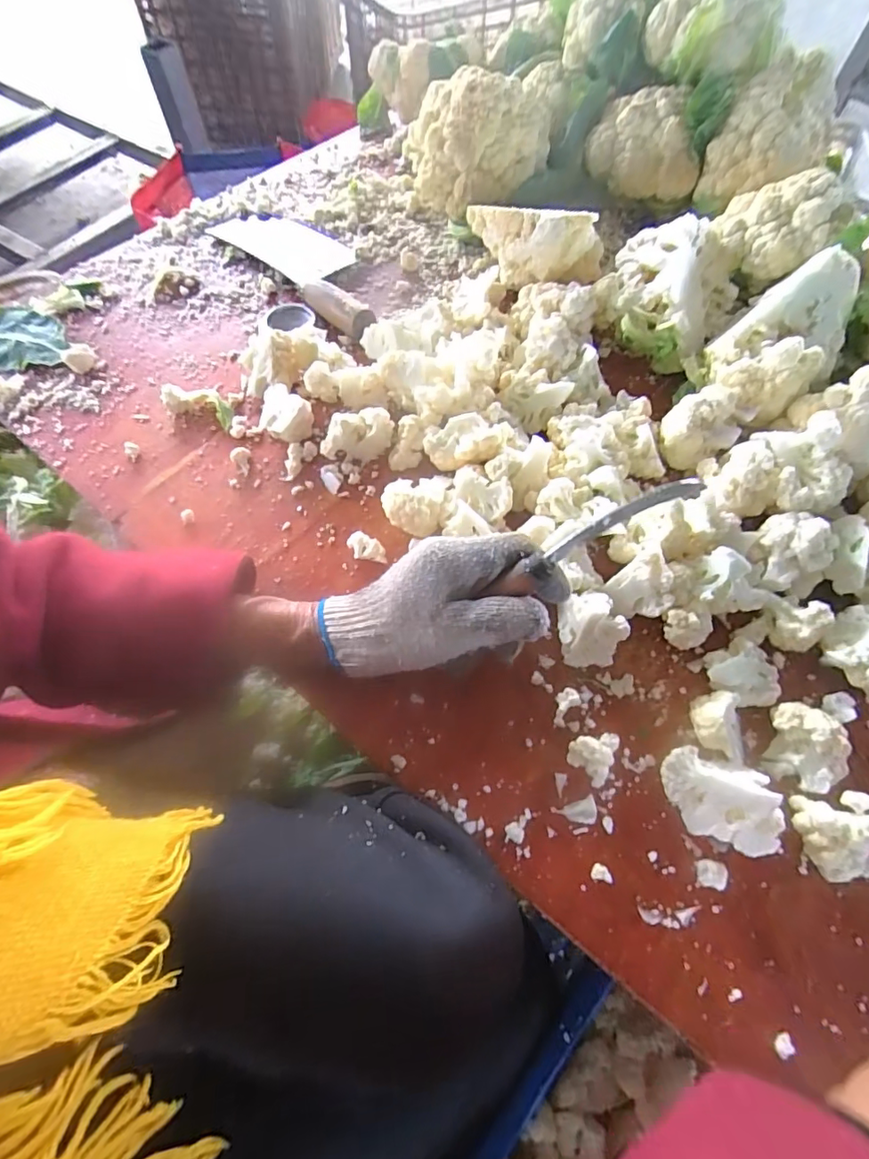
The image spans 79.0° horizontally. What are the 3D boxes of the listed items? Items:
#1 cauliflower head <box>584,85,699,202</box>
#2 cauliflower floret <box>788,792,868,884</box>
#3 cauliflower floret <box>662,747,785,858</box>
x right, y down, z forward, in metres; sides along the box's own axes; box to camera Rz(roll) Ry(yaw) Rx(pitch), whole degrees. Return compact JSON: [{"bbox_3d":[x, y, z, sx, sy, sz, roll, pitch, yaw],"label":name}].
[{"bbox_3d":[0.221,-0.461,0.558,0.117,0.073,0.084,11,64,5],"label":"cauliflower head"},{"bbox_3d":[0.253,0.148,0.305,0.076,0.030,0.044,-2,63,-2],"label":"cauliflower floret"},{"bbox_3d":[0.165,0.127,0.307,0.062,0.037,0.043,21,65,9],"label":"cauliflower floret"}]

